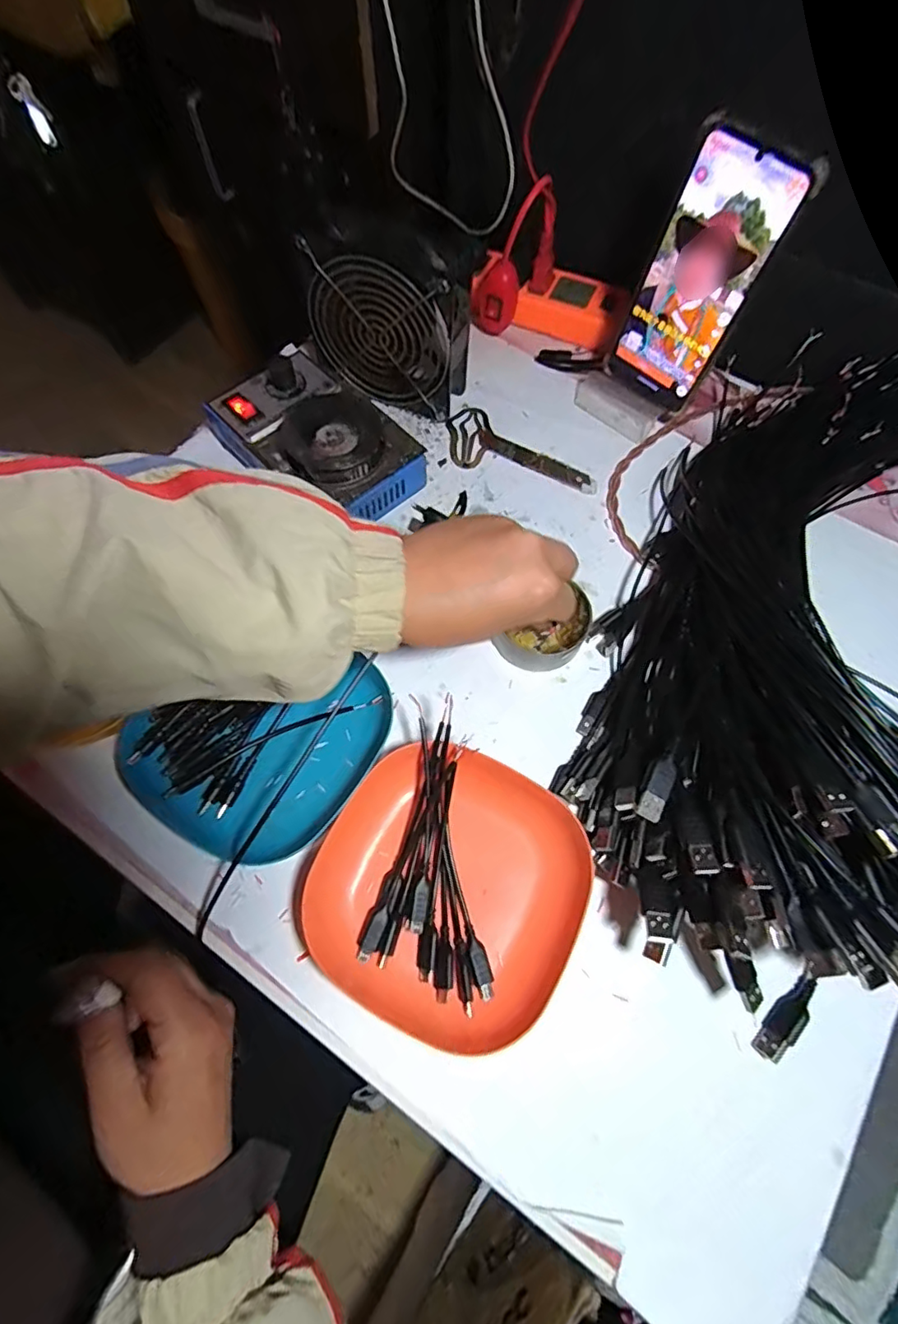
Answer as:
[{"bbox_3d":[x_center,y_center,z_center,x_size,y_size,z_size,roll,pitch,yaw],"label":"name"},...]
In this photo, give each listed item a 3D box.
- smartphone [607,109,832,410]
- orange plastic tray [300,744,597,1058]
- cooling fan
[{"bbox_3d":[0.172,-0.262,0.398,0.075,0.164,0.005,39,62,12],"label":"smartphone"},{"bbox_3d":[0.000,0.125,0.313,0.137,0.031,0.143,32,71,12],"label":"orange plastic tray"},{"bbox_3d":[-0.051,-0.248,0.431,0.117,0.115,0.035,14,68,6],"label":"cooling fan"}]

